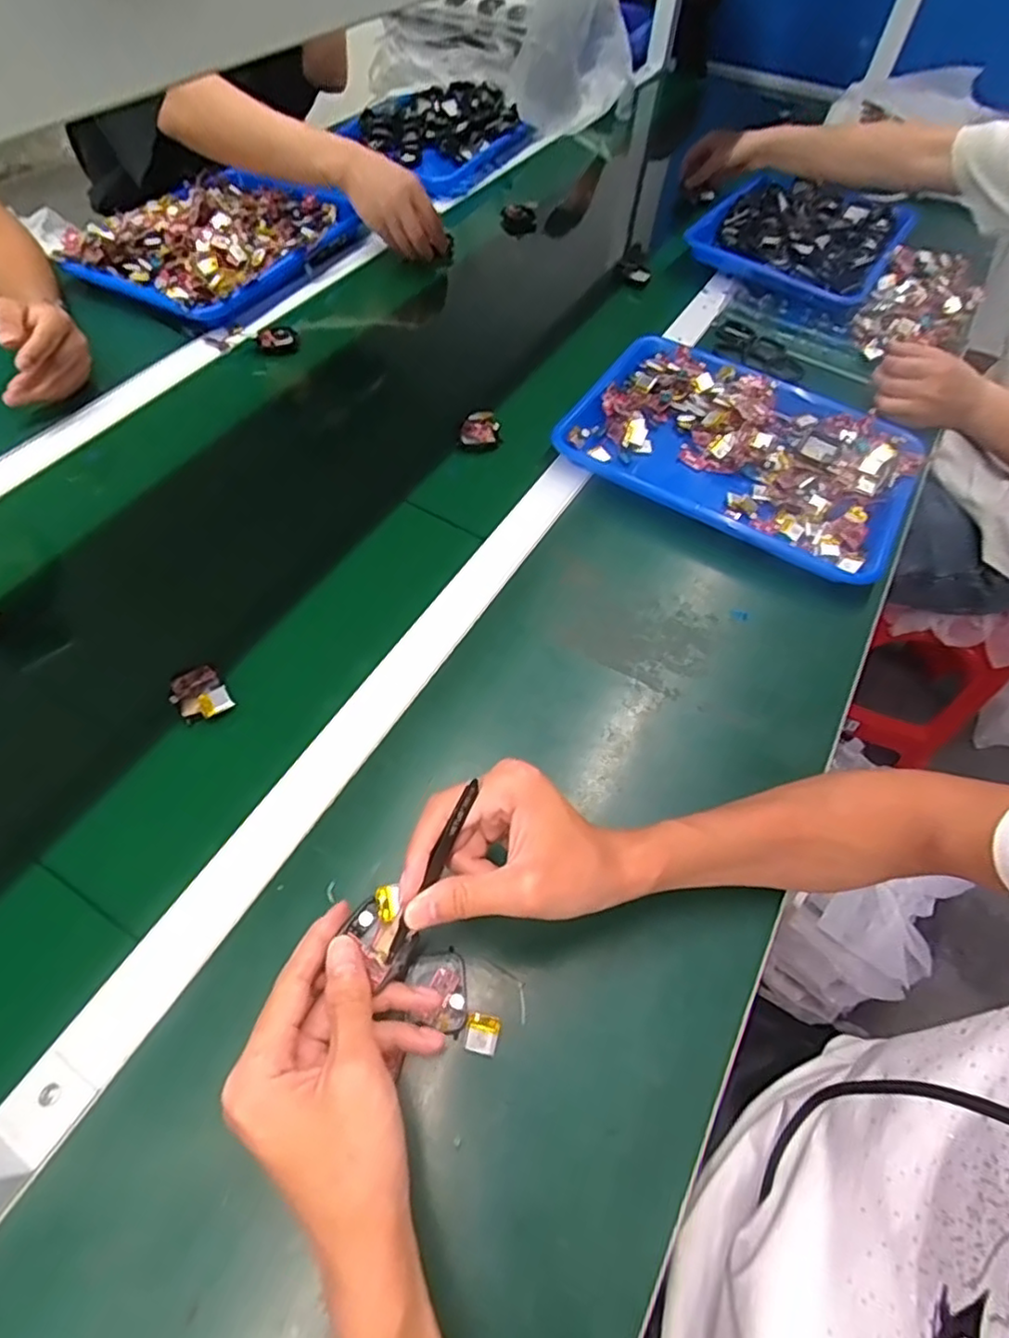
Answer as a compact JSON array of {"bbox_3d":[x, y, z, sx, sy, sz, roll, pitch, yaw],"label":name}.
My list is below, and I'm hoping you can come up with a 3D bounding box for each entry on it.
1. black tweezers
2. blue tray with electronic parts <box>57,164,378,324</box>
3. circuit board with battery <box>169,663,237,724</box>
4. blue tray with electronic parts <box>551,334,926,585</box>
[{"bbox_3d":[-0.038,0.107,0.338,0.006,0.007,0.100,26,88,14],"label":"black tweezers"},{"bbox_3d":[-0.360,-0.555,0.824,0.240,0.060,0.331,24,59,13],"label":"blue tray with electronic parts"},{"bbox_3d":[-0.228,0.021,0.482,0.036,0.015,0.045,-37,65,-23],"label":"circuit board with battery"},{"bbox_3d":[0.246,-0.230,0.667,0.339,0.035,0.246,27,60,15],"label":"blue tray with electronic parts"}]

